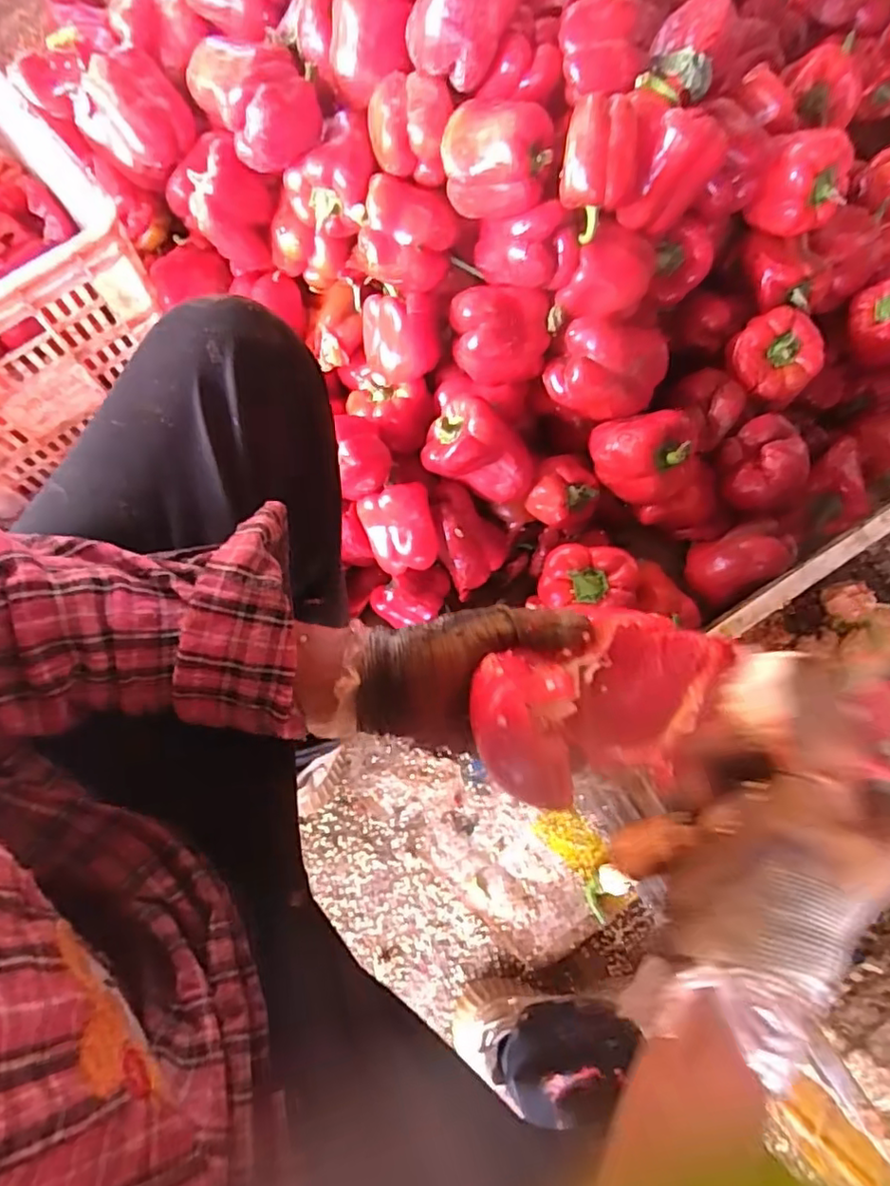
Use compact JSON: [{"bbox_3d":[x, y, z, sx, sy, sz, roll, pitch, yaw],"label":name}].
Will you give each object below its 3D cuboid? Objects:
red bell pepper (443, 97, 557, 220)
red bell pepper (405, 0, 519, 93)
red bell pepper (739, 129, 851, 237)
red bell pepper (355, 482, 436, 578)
[{"bbox_3d":[0.048,-0.404,0.565,0.100,0.072,0.072,4,75,1],"label":"red bell pepper"},{"bbox_3d":[0.014,-0.519,0.536,0.092,0.085,0.070,15,75,4],"label":"red bell pepper"},{"bbox_3d":[0.369,-0.423,0.629,0.085,0.067,0.068,21,76,6],"label":"red bell pepper"},{"bbox_3d":[-0.049,-0.069,0.679,0.077,0.057,0.088,-17,75,-4],"label":"red bell pepper"}]

